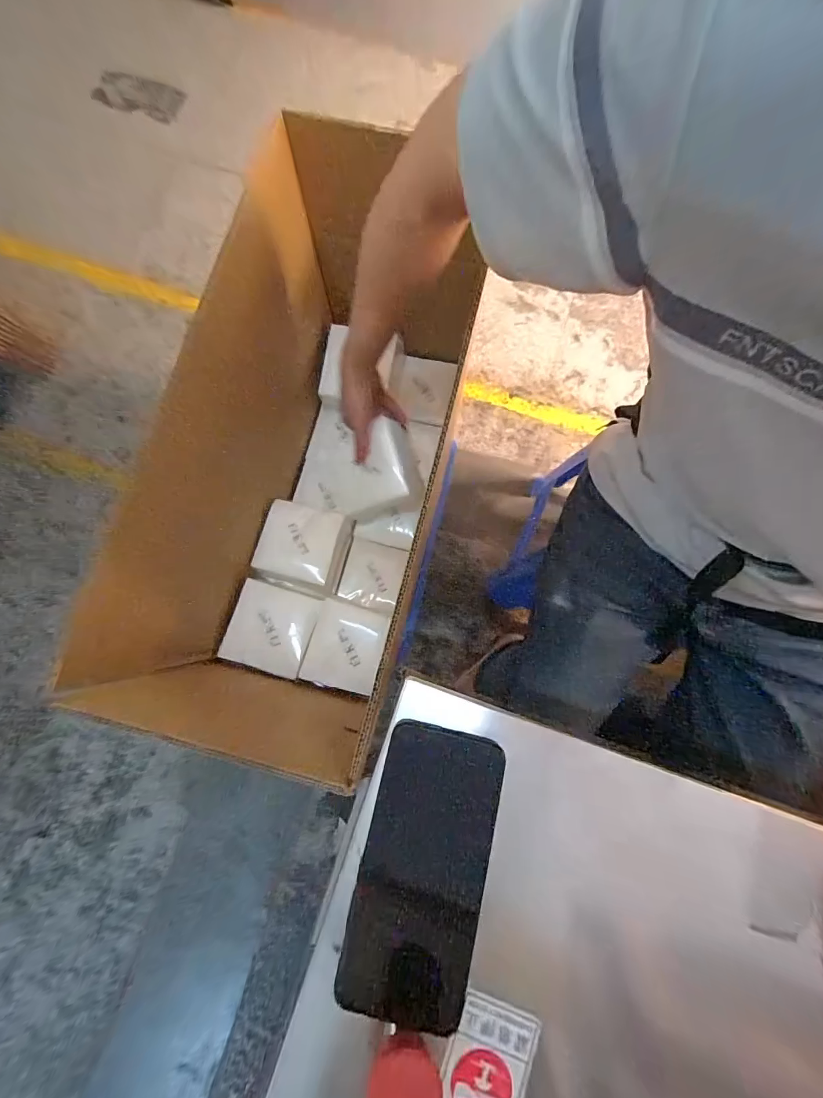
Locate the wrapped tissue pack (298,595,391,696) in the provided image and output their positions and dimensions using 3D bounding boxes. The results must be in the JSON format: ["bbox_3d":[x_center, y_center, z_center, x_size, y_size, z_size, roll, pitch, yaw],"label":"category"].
[{"bbox_3d":[-0.093,0.138,0.565,0.101,0.034,0.119,15,80,1],"label":"wrapped tissue pack"}]

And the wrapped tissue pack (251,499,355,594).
[{"bbox_3d":[-0.165,-0.006,0.608,0.122,0.052,0.124,12,80,1],"label":"wrapped tissue pack"}]

